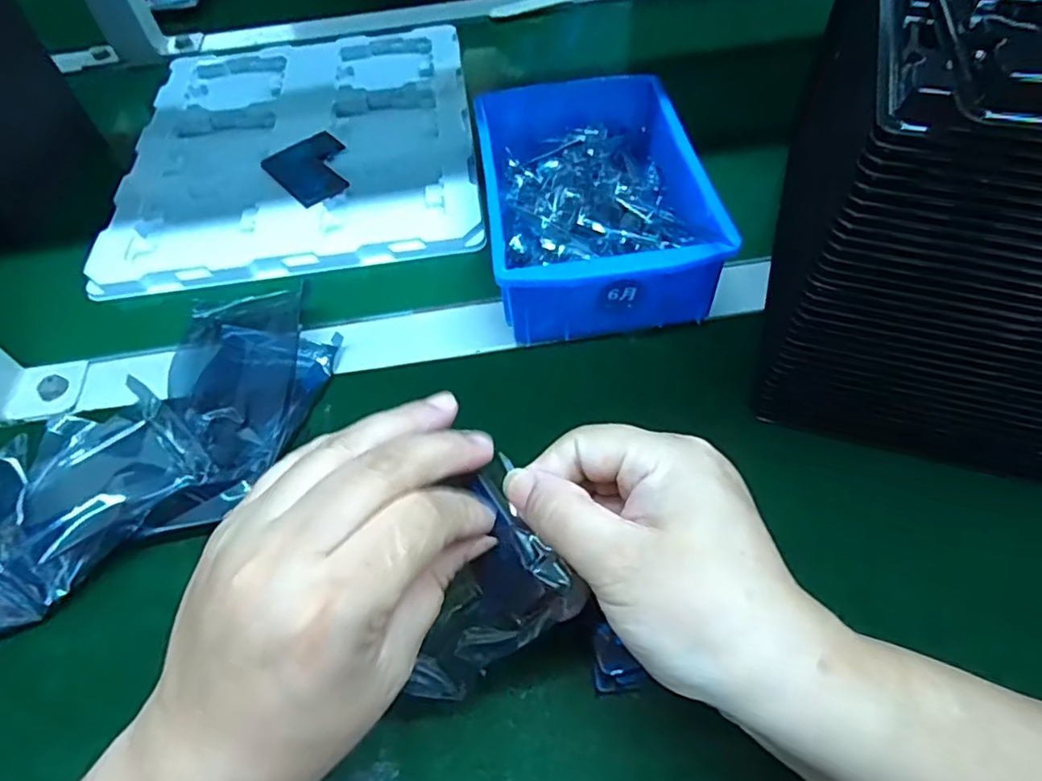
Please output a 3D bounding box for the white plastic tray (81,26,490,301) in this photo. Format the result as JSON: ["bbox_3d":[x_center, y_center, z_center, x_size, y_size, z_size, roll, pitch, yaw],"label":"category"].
[{"bbox_3d":[-0.181,-0.212,0.528,0.273,0.018,0.325,-8,55,-2],"label":"white plastic tray"}]

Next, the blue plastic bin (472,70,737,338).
[{"bbox_3d":[0.044,-0.129,0.415,0.132,0.066,0.209,-6,55,0],"label":"blue plastic bin"}]

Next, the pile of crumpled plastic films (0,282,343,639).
[{"bbox_3d":[-0.205,0.021,0.331,0.113,0.059,0.238,30,62,23],"label":"pile of crumpled plastic films"}]

